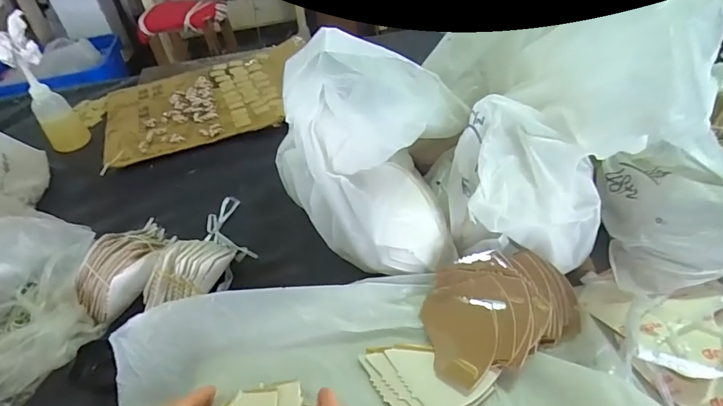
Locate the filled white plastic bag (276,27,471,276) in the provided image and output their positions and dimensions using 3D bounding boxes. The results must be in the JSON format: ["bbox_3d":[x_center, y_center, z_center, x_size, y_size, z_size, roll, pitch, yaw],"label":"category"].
[{"bbox_3d":[0.009,-0.053,0.495,0.198,0.230,0.153,-2,41,6],"label":"filled white plastic bag"}]

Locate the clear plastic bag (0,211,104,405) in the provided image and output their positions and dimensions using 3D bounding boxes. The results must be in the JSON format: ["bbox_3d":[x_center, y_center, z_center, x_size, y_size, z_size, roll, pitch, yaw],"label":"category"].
[{"bbox_3d":[-0.400,0.110,0.495,0.169,0.109,0.187,-9,41,-2],"label":"clear plastic bag"}]

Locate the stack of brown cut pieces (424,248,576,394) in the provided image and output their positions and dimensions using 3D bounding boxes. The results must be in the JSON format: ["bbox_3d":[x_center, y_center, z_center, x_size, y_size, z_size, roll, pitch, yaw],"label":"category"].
[{"bbox_3d":[0.131,0.097,0.441,0.157,0.050,0.120,-18,43,-13],"label":"stack of brown cut pieces"}]

